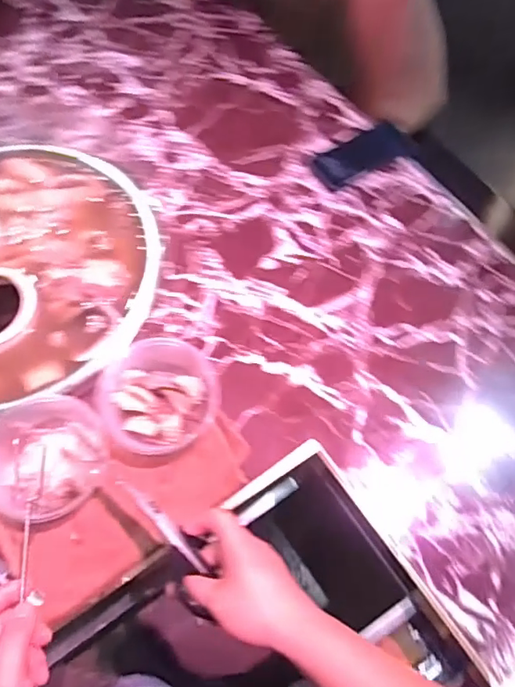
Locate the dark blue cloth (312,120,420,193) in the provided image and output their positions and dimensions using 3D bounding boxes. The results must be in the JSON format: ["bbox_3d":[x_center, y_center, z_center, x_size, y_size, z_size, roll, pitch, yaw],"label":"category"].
[{"bbox_3d":[0.166,-0.292,0.816,0.166,0.018,0.066,-29,67,-12],"label":"dark blue cloth"}]

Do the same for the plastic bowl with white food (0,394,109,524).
[{"bbox_3d":[-0.240,0.133,0.612,0.133,0.057,0.132,0,66,1],"label":"plastic bowl with white food"}]

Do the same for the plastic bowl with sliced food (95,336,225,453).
[{"bbox_3d":[-0.118,0.064,0.650,0.139,0.044,0.132,0,65,1],"label":"plastic bowl with sliced food"}]

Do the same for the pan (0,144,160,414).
[{"bbox_3d":[-0.358,-0.104,0.756,0.416,0.050,0.418,0,65,1],"label":"pan"}]

